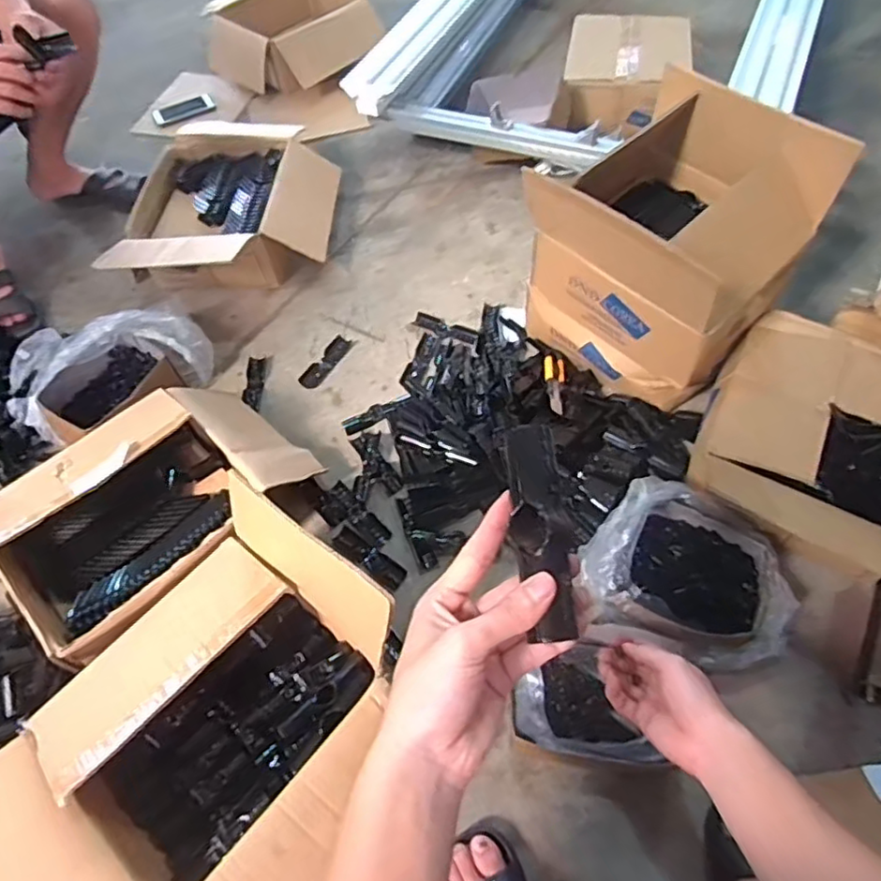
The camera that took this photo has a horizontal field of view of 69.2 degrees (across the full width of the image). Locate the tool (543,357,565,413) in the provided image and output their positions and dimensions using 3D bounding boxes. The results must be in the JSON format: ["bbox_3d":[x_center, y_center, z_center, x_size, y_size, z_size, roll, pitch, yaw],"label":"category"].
[{"bbox_3d":[0.191,-0.094,1.058,0.035,0.014,0.146,1,41,5],"label":"tool"}]

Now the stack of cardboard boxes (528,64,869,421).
[{"bbox_3d":[0.332,-0.282,0.991,0.332,0.352,0.312,38,67,25],"label":"stack of cardboard boxes"}]

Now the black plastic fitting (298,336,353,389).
[{"bbox_3d":[-0.213,-0.147,1.192,0.039,0.011,0.129,23,62,19],"label":"black plastic fitting"}]

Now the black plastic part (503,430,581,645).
[{"bbox_3d":[0.062,0.050,0.387,0.033,0.020,0.131,-7,68,0],"label":"black plastic part"}]

